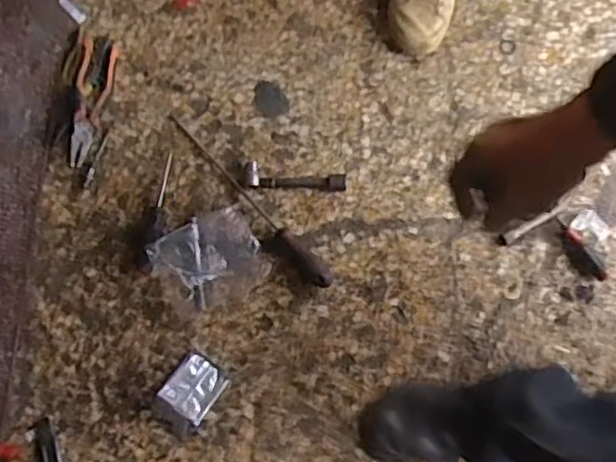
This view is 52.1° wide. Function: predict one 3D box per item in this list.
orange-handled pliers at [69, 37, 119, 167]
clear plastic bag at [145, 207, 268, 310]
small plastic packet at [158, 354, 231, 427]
[{"bbox_3d":[-0.327,-0.195,0.957,0.050,0.019,0.201,3,76,1],"label":"orange-handled pliers"},{"bbox_3d":[-0.135,0.039,0.895,0.131,0.027,0.122,-32,78,-8],"label":"clear plastic bag"},{"bbox_3d":[-0.155,0.212,0.857,0.068,0.013,0.076,37,57,3],"label":"small plastic packet"}]

